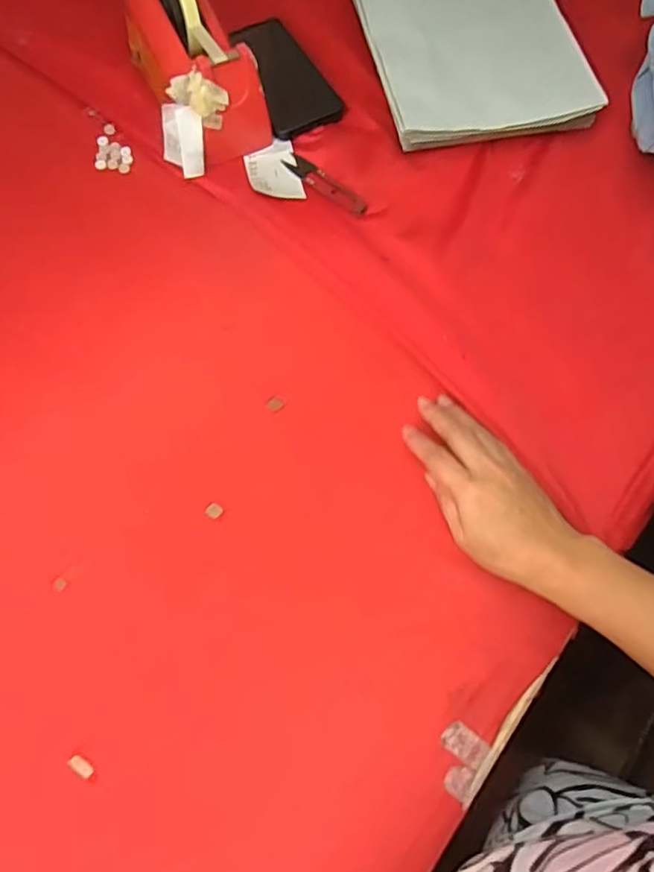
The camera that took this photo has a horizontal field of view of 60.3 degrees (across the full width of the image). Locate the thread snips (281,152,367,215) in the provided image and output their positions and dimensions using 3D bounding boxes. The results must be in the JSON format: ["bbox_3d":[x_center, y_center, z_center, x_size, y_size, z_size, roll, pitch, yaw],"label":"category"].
[{"bbox_3d":[-0.002,-0.250,0.560,0.101,0.005,0.022,40,73,17],"label":"thread snips"}]

